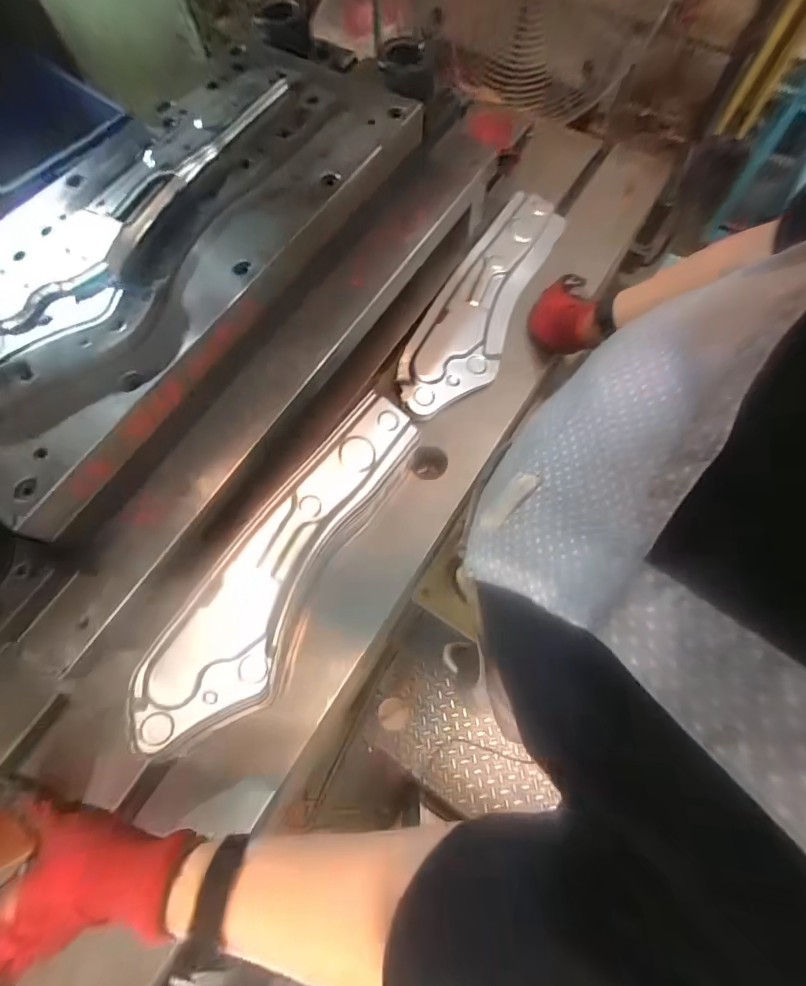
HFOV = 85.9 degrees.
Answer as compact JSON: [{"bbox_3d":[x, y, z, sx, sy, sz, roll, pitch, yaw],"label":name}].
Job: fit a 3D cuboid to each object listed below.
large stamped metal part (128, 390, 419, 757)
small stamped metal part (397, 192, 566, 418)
[{"bbox_3d":[-0.122,0.073,0.480,0.110,0.023,0.428,38,74,-10],"label":"large stamped metal part"},{"bbox_3d":[0.132,-0.294,0.665,0.124,0.047,0.439,29,74,12],"label":"small stamped metal part"}]

